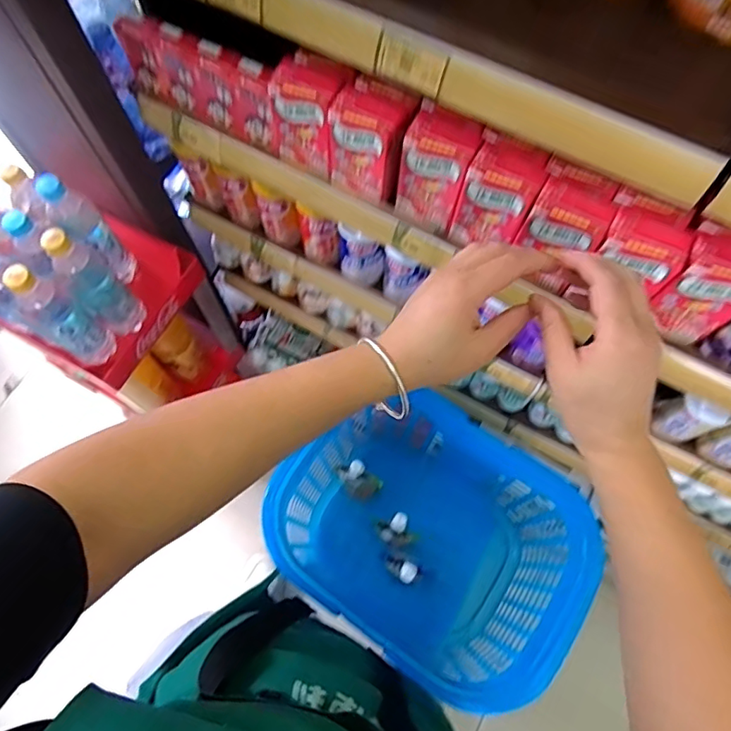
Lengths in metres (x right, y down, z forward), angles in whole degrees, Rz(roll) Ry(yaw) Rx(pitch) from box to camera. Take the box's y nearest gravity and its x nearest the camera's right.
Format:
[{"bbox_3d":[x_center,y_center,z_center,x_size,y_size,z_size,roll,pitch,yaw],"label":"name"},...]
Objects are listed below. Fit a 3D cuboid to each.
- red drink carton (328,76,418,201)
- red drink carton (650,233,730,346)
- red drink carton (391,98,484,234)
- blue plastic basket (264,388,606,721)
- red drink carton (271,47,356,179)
[{"bbox_3d":[0.007,-0.228,0.542,0.075,0.100,0.060,29,73,11],"label":"red drink carton"},{"bbox_3d":[0.304,-0.068,0.478,0.065,0.101,0.048,23,72,9],"label":"red drink carton"},{"bbox_3d":[0.070,-0.195,0.533,0.070,0.107,0.061,19,71,7],"label":"red drink carton"},{"bbox_3d":[0.093,0.261,0.838,0.424,0.292,0.308,34,73,12],"label":"blue plastic basket"},{"bbox_3d":[-0.053,-0.259,0.559,0.072,0.111,0.059,31,73,11],"label":"red drink carton"}]

